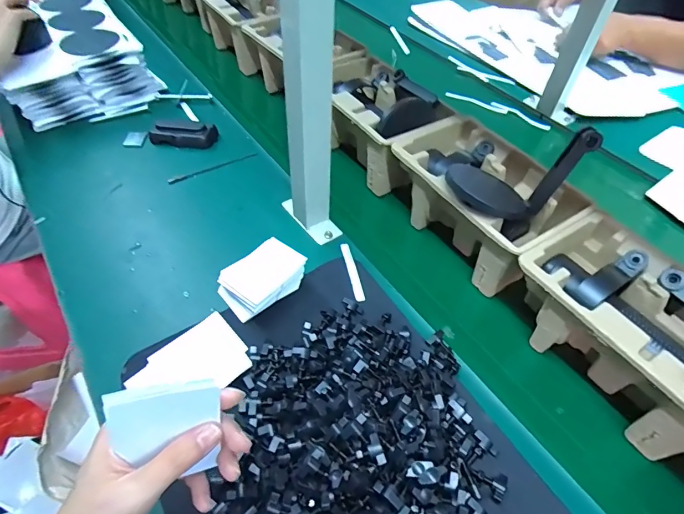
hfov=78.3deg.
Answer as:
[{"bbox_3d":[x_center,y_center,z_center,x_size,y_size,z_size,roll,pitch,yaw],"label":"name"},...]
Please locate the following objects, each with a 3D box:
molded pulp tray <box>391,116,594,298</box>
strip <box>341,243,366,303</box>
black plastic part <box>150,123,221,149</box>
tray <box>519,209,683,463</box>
[{"bbox_3d":[0.179,-0.074,0.565,0.147,0.105,0.227,-27,56,-24],"label":"molded pulp tray"},{"bbox_3d":[0.014,0.019,0.544,0.013,0.005,0.094,-8,51,-10],"label":"strip"},{"bbox_3d":[-0.267,-0.206,0.701,0.106,0.026,0.048,2,50,-2],"label":"black plastic part"},{"bbox_3d":[0.301,0.071,0.450,0.142,0.104,0.210,-26,56,-24],"label":"tray"}]

